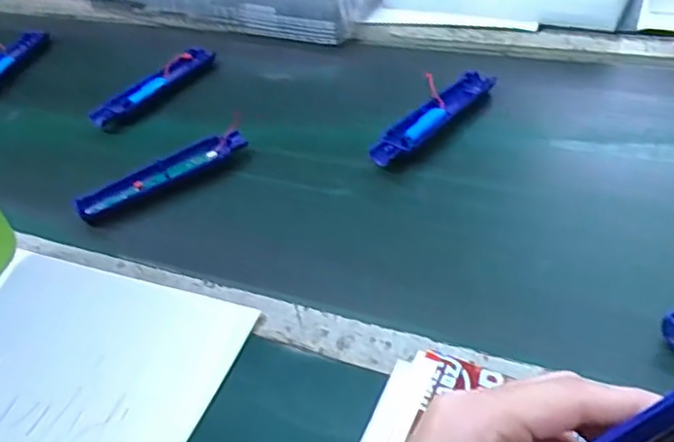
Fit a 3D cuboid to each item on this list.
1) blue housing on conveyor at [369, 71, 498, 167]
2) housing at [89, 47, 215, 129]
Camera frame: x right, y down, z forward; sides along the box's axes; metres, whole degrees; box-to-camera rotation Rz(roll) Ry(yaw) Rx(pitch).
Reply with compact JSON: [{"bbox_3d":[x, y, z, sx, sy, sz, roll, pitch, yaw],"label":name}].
[{"bbox_3d":[0.095,-0.106,0.668,0.034,0.013,0.177,30,56,35],"label":"blue housing on conveyor"},{"bbox_3d":[-0.225,-0.163,0.811,0.025,0.031,0.174,29,56,34],"label":"housing"}]

